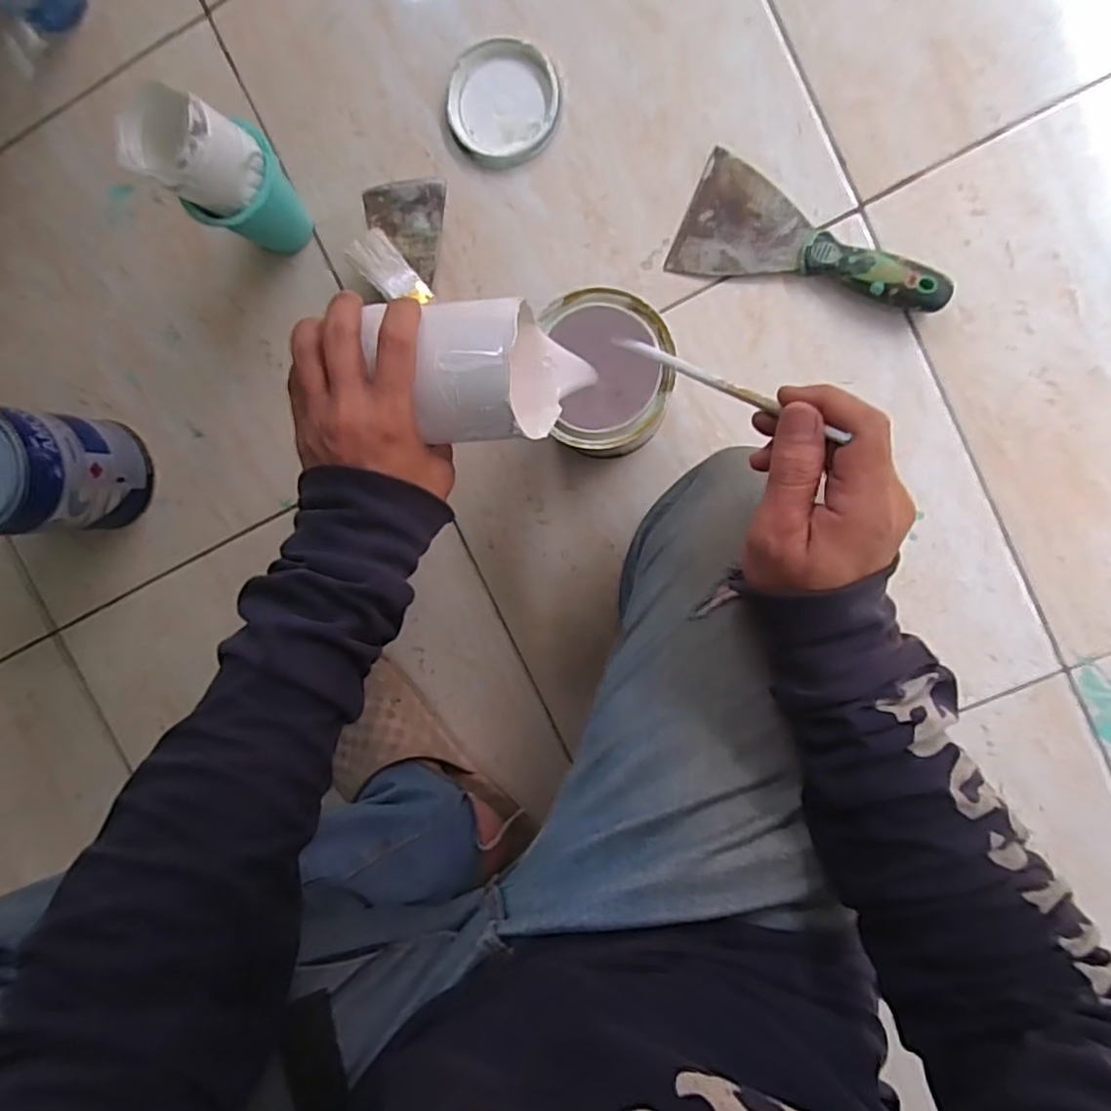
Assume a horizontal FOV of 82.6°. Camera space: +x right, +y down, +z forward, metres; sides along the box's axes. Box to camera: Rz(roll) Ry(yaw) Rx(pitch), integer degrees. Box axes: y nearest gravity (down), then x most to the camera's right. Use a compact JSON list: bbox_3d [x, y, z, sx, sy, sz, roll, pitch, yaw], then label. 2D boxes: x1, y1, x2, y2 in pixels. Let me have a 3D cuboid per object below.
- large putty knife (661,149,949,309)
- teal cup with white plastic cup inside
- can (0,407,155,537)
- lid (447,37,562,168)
[{"bbox_3d":[0.196,-0.234,0.476,0.199,0.030,0.089,23,98,5],"label":"large putty knife"},{"bbox_3d":[-0.240,-0.276,0.466,0.079,0.142,0.066,29,98,4],"label":"teal cup with white plastic cup inside"},{"bbox_3d":[-0.408,-0.066,0.504,0.089,0.127,0.092,1,95,8],"label":"can"},{"bbox_3d":[-0.042,-0.359,0.502,0.089,0.010,0.085,1,95,8],"label":"lid"}]

